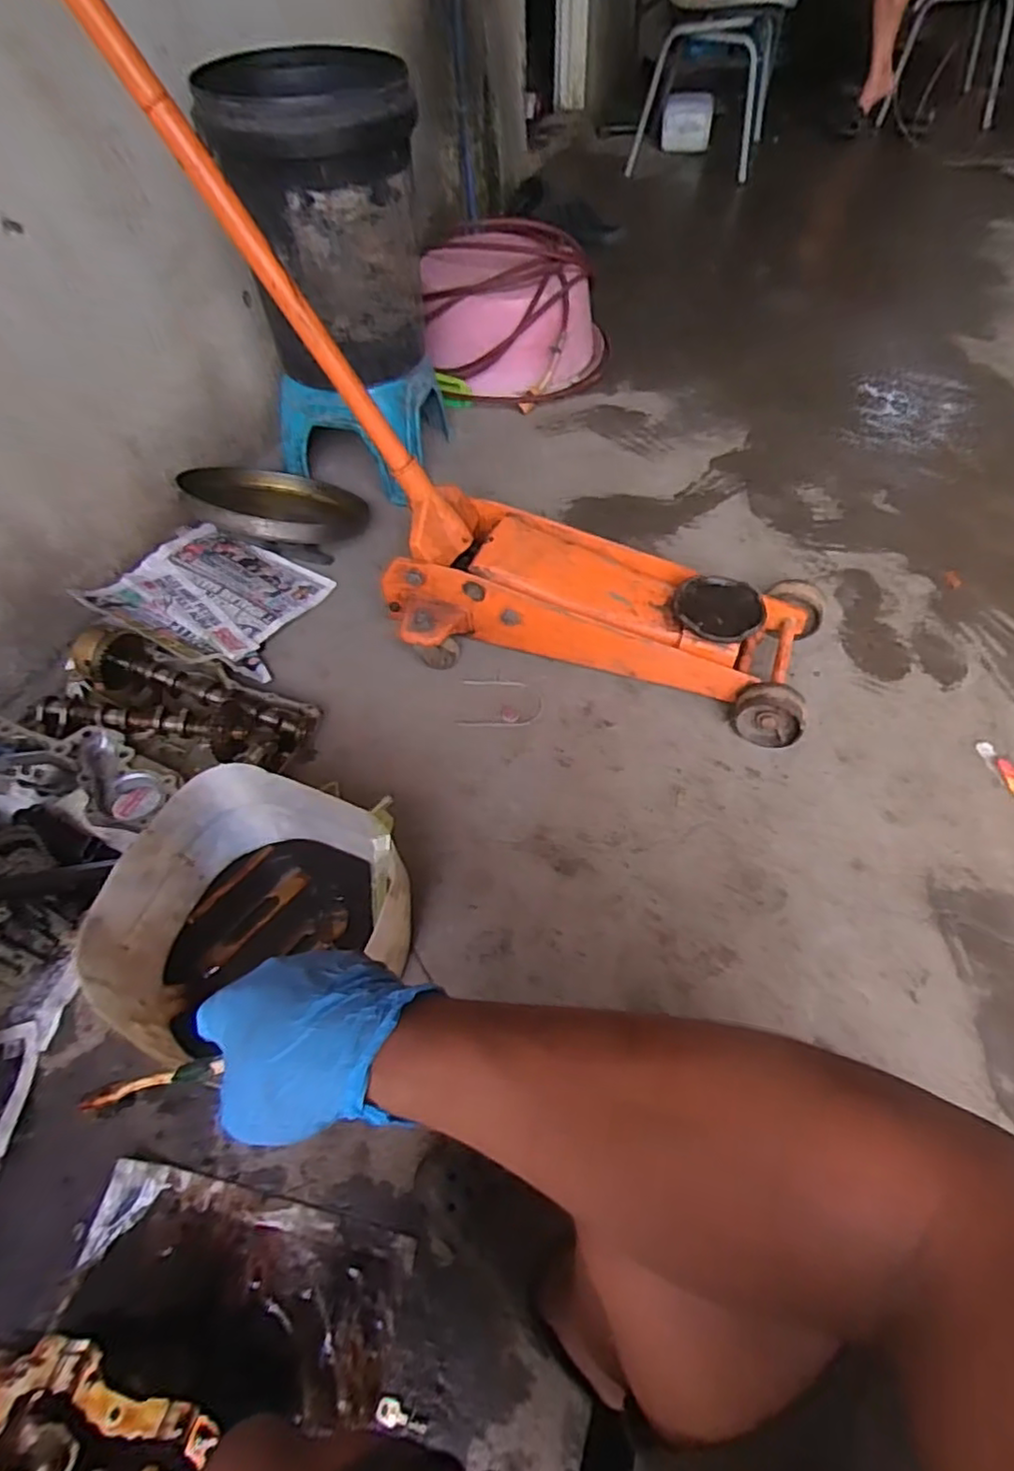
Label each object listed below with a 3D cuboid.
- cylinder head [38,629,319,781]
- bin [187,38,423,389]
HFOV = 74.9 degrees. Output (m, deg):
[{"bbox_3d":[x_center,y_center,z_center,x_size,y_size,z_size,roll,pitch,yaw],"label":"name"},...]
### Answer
[{"bbox_3d":[-0.453,-0.042,0.938,0.354,0.104,0.180,17,57,-4],"label":"cylinder head"},{"bbox_3d":[-0.277,-0.798,1.047,0.279,0.361,0.263,-13,55,-7],"label":"bin"}]

